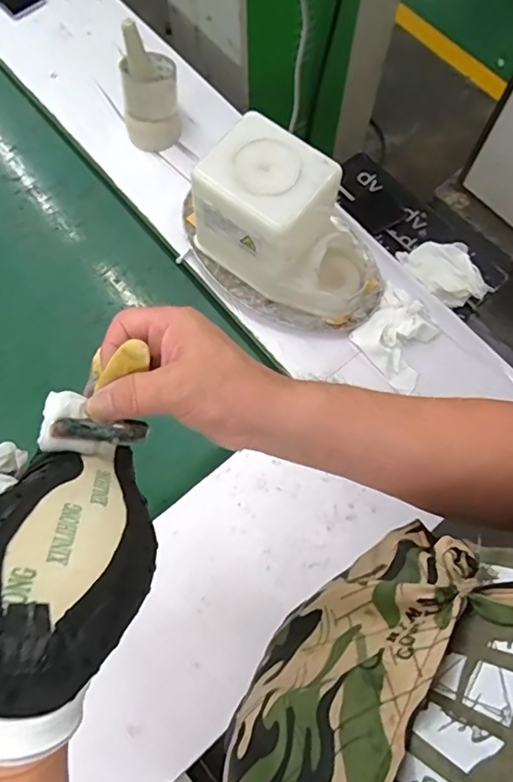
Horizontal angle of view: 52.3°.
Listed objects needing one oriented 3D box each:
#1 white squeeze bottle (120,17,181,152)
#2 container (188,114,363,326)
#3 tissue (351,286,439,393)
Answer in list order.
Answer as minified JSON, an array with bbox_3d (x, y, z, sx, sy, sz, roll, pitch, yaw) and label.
[{"bbox_3d":[-0.166,-0.463,0.803,0.092,0.167,0.093,-12,72,-4],"label":"white squeeze bottle"},{"bbox_3d":[0.051,-0.221,0.708,0.242,0.178,0.149,36,75,11],"label":"container"},{"bbox_3d":[0.204,-0.080,0.739,0.113,0.032,0.121,37,75,11],"label":"tissue"}]

